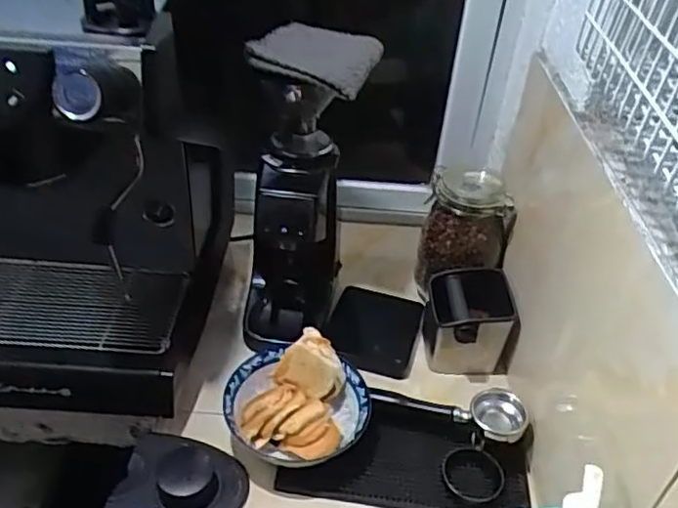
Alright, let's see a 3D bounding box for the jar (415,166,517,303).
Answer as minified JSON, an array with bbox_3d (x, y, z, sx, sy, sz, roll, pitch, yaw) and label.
[{"bbox_3d":[0.191,-0.021,0.969,0.127,0.209,0.127,3,38,-2],"label":"jar"}]

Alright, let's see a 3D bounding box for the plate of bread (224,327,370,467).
[{"bbox_3d":[-0.048,0.174,0.772,0.167,0.097,0.160,3,38,-2],"label":"plate of bread"}]

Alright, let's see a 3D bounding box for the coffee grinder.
[{"bbox_3d":[-0.049,-0.083,0.873,0.140,0.390,0.256,7,38,2],"label":"coffee grinder"}]

